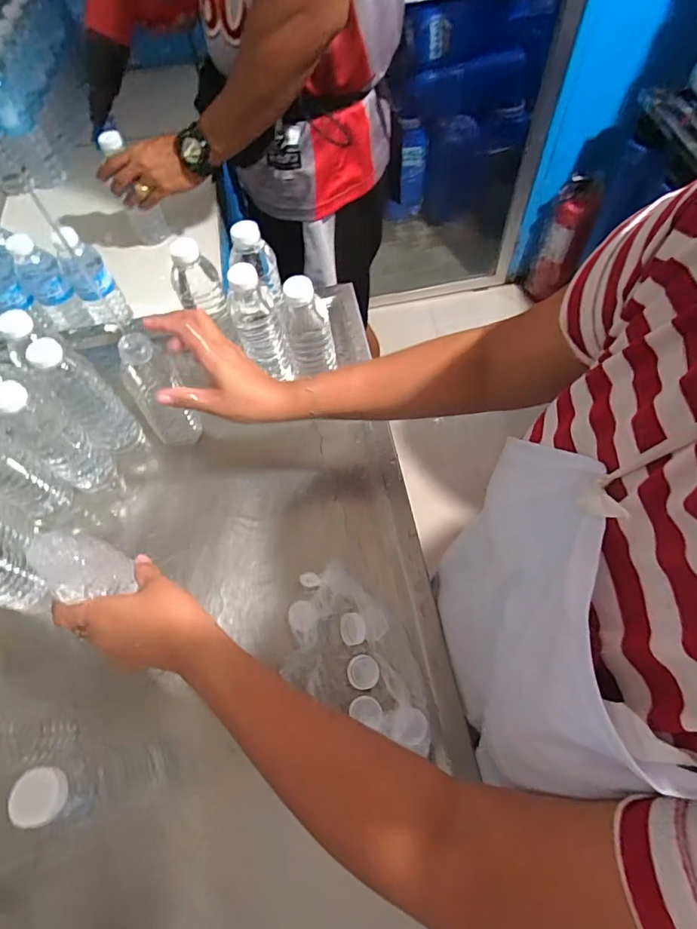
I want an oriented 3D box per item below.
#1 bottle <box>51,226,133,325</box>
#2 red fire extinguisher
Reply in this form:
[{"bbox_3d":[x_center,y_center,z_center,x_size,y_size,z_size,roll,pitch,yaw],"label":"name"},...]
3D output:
[{"bbox_3d":[-0.369,-0.263,0.685,0.056,0.150,0.070,-33,65,-14],"label":"bottle"},{"bbox_3d":[0.741,-0.771,1.649,0.127,0.400,0.141,13,64,10],"label":"red fire extinguisher"}]

